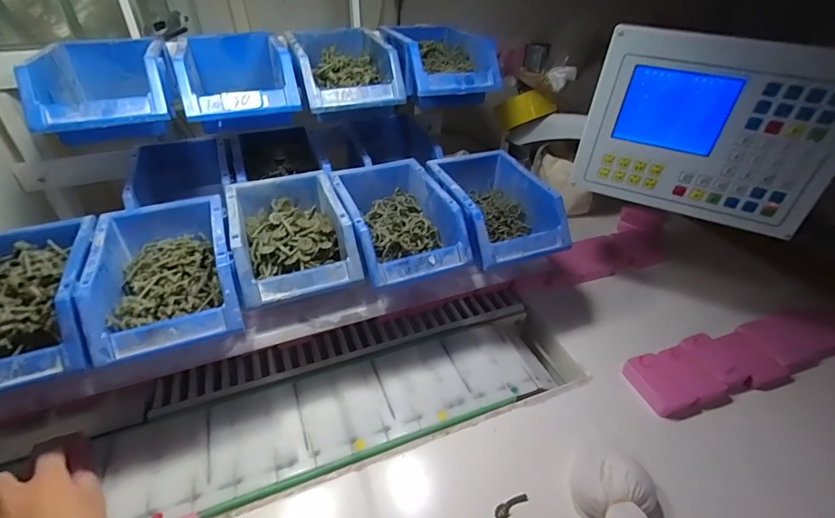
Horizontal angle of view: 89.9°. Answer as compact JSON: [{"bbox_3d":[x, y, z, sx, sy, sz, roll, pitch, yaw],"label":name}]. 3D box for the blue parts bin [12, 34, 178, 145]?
[{"bbox_3d":[-0.351,-0.201,0.482,0.117,0.067,0.193,-13,40,-18],"label":"blue parts bin"}]

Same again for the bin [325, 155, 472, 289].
[{"bbox_3d":[-0.027,-0.048,0.515,0.121,0.068,0.183,-14,41,-19],"label":"bin"}]

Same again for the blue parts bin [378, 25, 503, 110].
[{"bbox_3d":[0.024,-0.290,0.615,0.126,0.080,0.207,-11,40,-16],"label":"blue parts bin"}]

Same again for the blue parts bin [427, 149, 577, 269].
[{"bbox_3d":[0.096,-0.072,0.551,0.123,0.065,0.191,-14,40,-19],"label":"blue parts bin"}]

